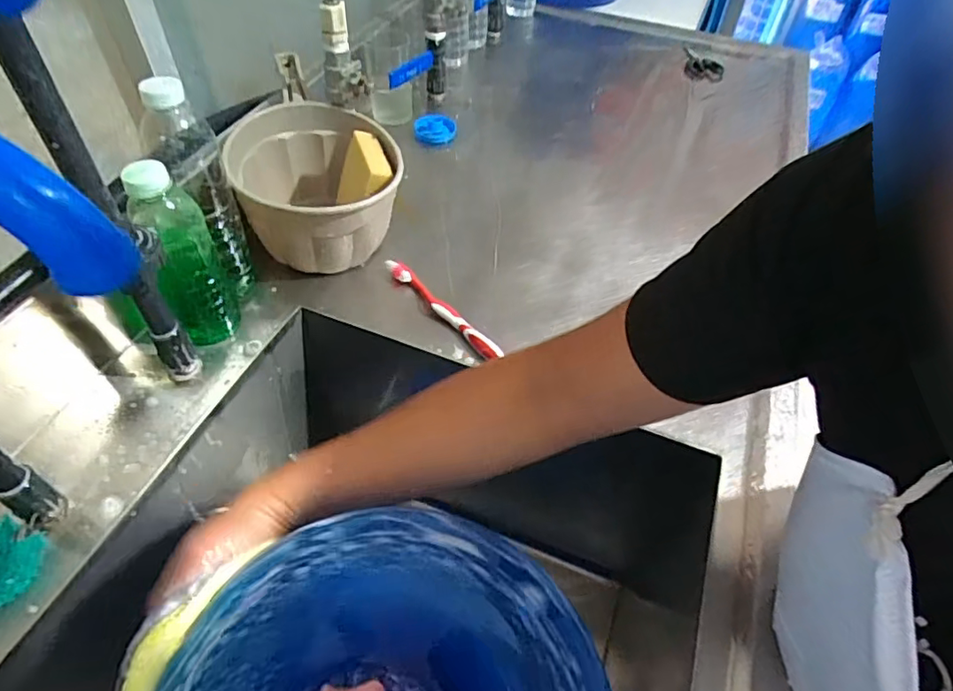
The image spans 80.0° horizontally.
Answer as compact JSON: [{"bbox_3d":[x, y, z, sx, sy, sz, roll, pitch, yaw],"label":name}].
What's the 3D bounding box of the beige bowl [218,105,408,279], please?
[{"bbox_3d":[-0.164,-0.158,0.599,0.167,0.105,0.175,3,51,-3],"label":"beige bowl"}]

